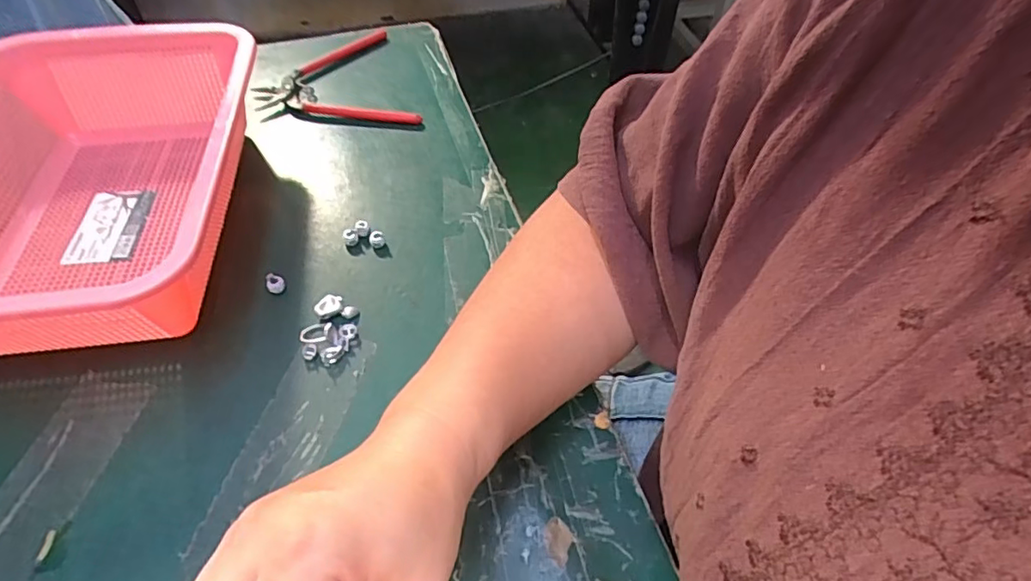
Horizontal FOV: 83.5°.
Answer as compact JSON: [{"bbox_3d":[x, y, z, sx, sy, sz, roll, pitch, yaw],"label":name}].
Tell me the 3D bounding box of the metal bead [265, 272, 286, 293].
[{"bbox_3d":[-0.151,-0.004,0.362,0.010,0.013,0.007,2,51,0],"label":"metal bead"}]

